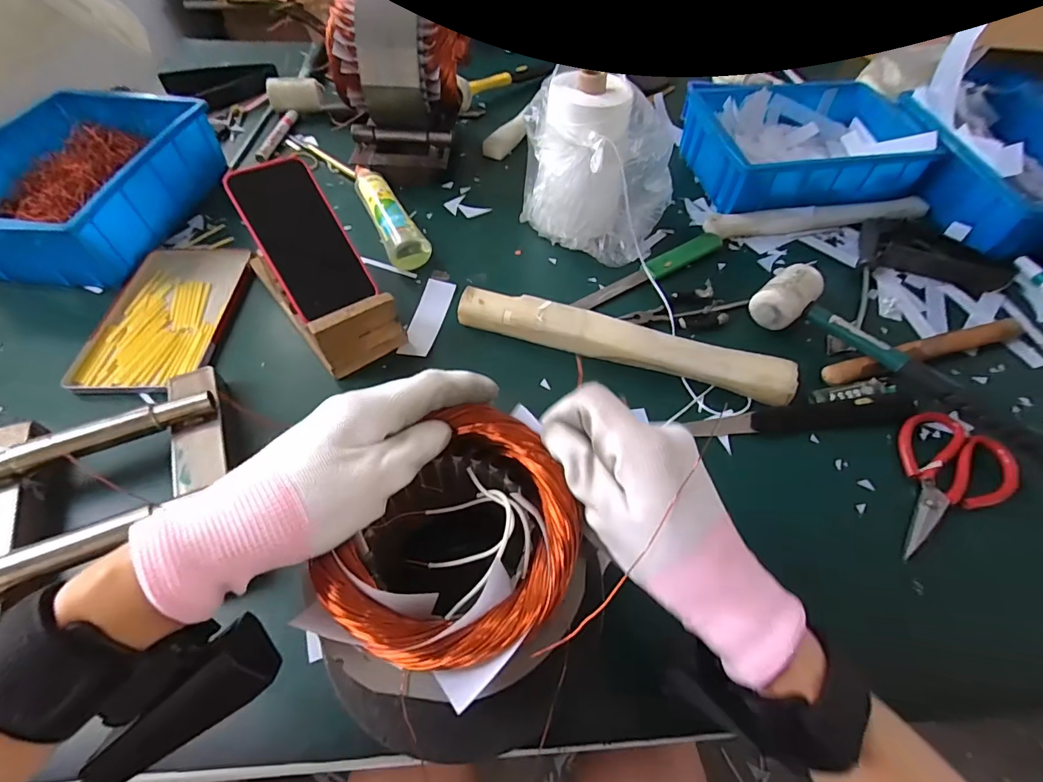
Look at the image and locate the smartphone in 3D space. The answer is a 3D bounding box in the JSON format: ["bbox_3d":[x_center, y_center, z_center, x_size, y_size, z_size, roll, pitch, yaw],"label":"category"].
[{"bbox_3d":[-0.221,-0.156,0.459,0.080,0.007,0.157,-29,96,-18],"label":"smartphone"}]

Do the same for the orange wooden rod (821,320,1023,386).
[{"bbox_3d":[0.417,-0.041,0.470,0.233,0.023,0.027,-12,57,-11],"label":"orange wooden rod"}]

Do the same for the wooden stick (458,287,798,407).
[{"bbox_3d":[0.097,-0.048,0.459,0.331,0.034,0.043,17,56,9],"label":"wooden stick"}]

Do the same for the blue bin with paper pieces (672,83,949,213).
[{"bbox_3d":[0.382,-0.333,0.636,0.286,0.097,0.202,-5,55,-6],"label":"blue bin with paper pieces"}]

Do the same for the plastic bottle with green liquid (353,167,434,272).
[{"bbox_3d":[-0.170,-0.226,0.580,0.049,0.039,0.202,-21,59,-17],"label":"plastic bottle with green liquid"}]

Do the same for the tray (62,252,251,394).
[{"bbox_3d":[-0.375,-0.090,0.492,0.126,0.018,0.213,0,55,-3],"label":"tray"}]

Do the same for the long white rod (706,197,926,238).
[{"bbox_3d":[0.387,-0.228,0.598,0.280,0.034,0.031,-3,55,-5],"label":"long white rod"}]

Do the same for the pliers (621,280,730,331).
[{"bbox_3d":[0.169,-0.091,0.506,0.112,0.012,0.055,-8,56,-8],"label":"pliers"}]

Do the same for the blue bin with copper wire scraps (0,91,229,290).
[{"bbox_3d":[-0.525,-0.252,0.552,0.194,0.088,0.289,5,55,1],"label":"blue bin with copper wire scraps"}]

